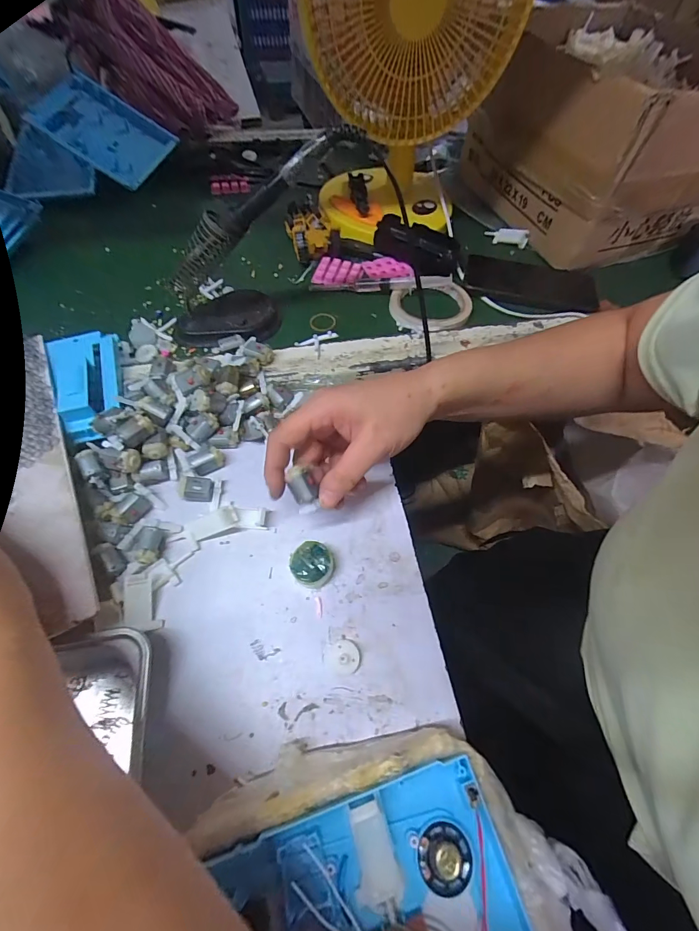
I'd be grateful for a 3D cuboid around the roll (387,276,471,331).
[{"bbox_3d":[0.102,-0.199,0.462,0.102,0.012,0.102,1,60,-2],"label":"roll"}]

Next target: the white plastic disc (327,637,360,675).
[{"bbox_3d":[-0.004,0.138,0.275,0.023,0.009,0.022,1,60,-2],"label":"white plastic disc"}]

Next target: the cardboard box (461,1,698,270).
[{"bbox_3d":[0.339,-0.446,0.508,0.279,0.162,0.305,-11,61,-9],"label":"cardboard box"}]

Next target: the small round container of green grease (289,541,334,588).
[{"bbox_3d":[-0.030,0.078,0.302,0.033,0.018,0.034,1,60,-2],"label":"small round container of green grease"}]

